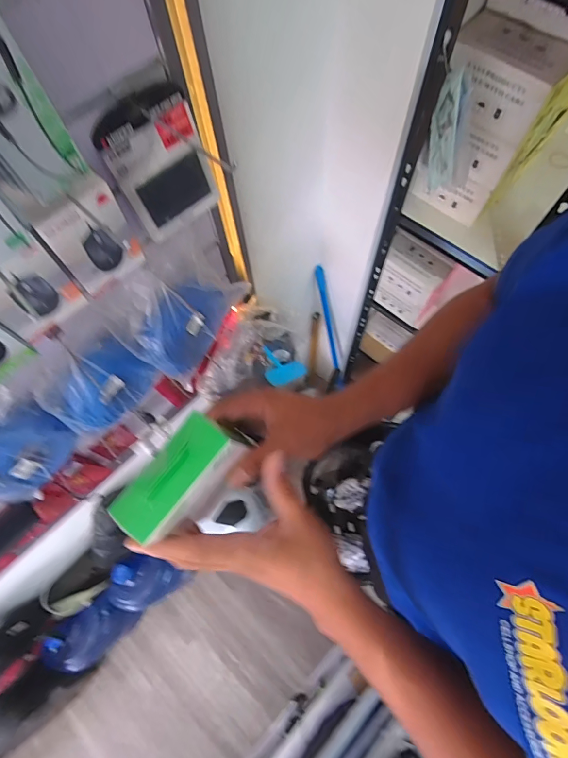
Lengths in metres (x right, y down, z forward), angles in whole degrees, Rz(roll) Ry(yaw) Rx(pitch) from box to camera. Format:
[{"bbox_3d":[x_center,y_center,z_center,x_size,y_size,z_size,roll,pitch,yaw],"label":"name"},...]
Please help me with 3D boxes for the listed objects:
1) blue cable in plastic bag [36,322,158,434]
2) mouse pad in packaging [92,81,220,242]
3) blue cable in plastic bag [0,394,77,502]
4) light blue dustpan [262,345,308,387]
[{"bbox_3d":[-0.324,0.006,0.657,0.073,0.184,0.161,33,74,14],"label":"blue cable in plastic bag"},{"bbox_3d":[-0.164,-0.284,0.513,0.123,0.170,0.031,-38,72,-11],"label":"mouse pad in packaging"},{"bbox_3d":[-0.434,0.125,0.626,0.045,0.190,0.176,40,76,16],"label":"blue cable in plastic bag"},{"bbox_3d":[0.004,-0.050,1.176,0.137,0.225,0.050,-20,69,-5],"label":"light blue dustpan"}]

